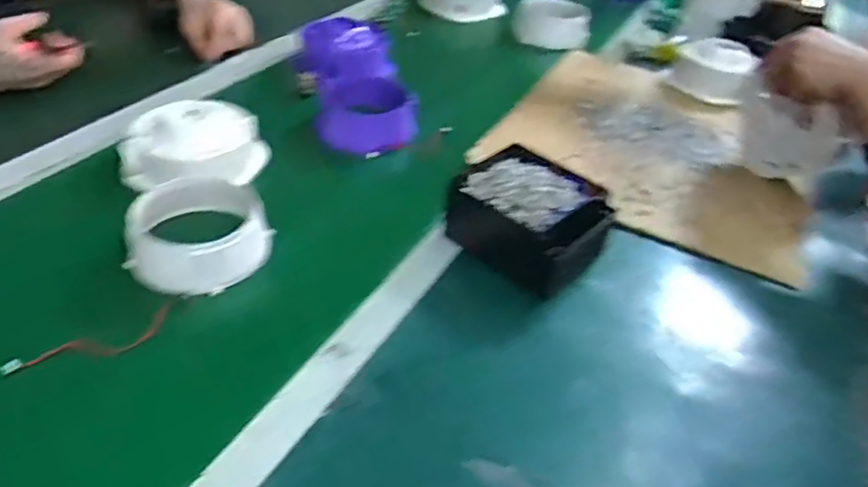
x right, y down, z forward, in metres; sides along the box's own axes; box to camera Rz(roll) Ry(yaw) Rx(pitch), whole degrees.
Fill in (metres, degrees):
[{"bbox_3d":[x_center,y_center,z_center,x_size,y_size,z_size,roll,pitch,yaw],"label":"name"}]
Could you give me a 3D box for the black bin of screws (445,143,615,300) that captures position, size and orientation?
[{"bbox_3d":[0.099,-0.029,0.654,0.147,0.064,0.127,31,46,28],"label":"black bin of screws"}]

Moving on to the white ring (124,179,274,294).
[{"bbox_3d":[-0.226,-0.011,0.618,0.127,0.056,0.127,3,39,-3],"label":"white ring"}]

